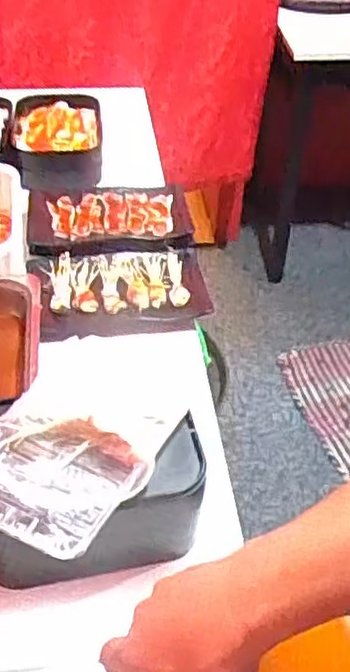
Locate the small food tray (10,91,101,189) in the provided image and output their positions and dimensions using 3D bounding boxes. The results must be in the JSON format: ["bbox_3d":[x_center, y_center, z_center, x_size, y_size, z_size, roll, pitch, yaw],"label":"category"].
[{"bbox_3d":[-0.210,-0.363,1.238,0.153,0.025,0.319,-5,44,-9],"label":"small food tray"}]

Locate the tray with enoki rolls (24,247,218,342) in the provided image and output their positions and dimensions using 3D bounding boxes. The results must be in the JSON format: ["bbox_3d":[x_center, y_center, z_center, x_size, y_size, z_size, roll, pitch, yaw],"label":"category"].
[{"bbox_3d":[-0.073,-0.069,0.964,0.233,0.029,0.166,-5,44,-10],"label":"tray with enoki rolls"}]

